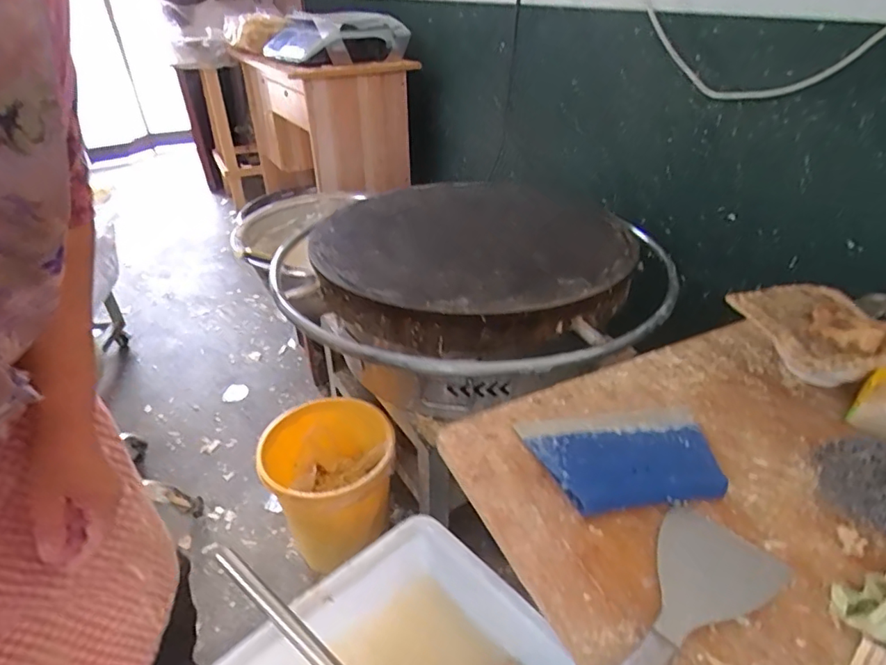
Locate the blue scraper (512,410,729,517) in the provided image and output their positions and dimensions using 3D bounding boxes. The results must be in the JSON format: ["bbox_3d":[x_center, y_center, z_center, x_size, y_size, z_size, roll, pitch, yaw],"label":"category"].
[{"bbox_3d":[0.177,0.116,0.516,0.177,0.014,0.122,-5,33,-6],"label":"blue scraper"}]

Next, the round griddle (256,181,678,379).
[{"bbox_3d":[0.077,-0.128,0.932,0.592,0.099,0.657,14,36,22],"label":"round griddle"}]

